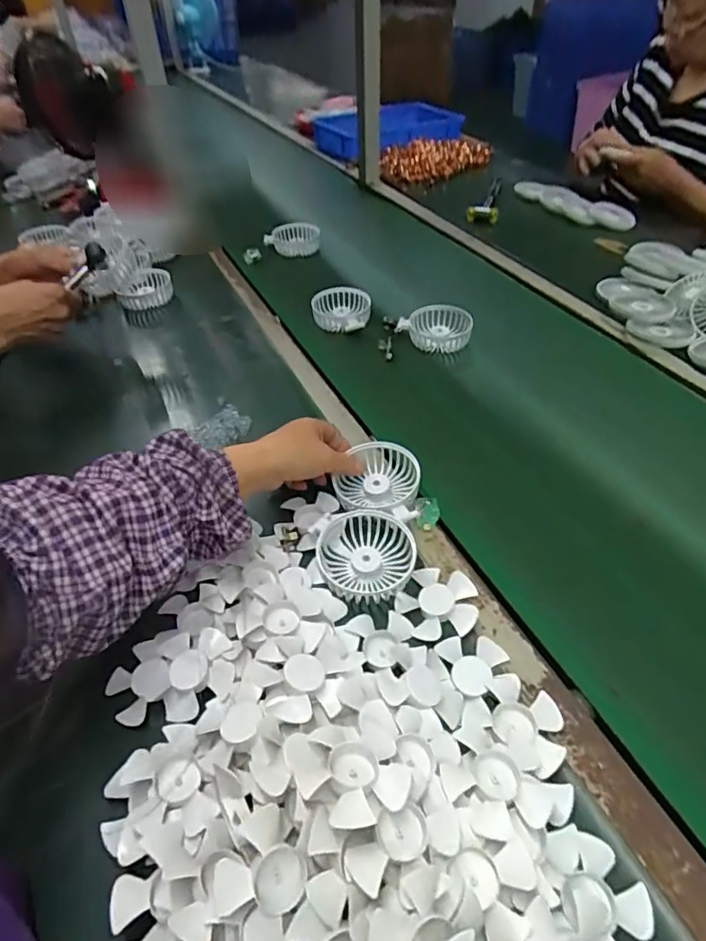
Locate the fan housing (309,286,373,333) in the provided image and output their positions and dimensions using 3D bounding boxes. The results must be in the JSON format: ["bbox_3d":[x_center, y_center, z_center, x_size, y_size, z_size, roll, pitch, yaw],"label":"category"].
[{"bbox_3d":[-0.017,-0.252,0.847,0.090,0.039,0.072,3,45,4],"label":"fan housing"}]

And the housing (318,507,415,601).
[{"bbox_3d":[0.013,0.078,0.498,0.085,0.028,0.084,-9,46,-7],"label":"housing"}]

